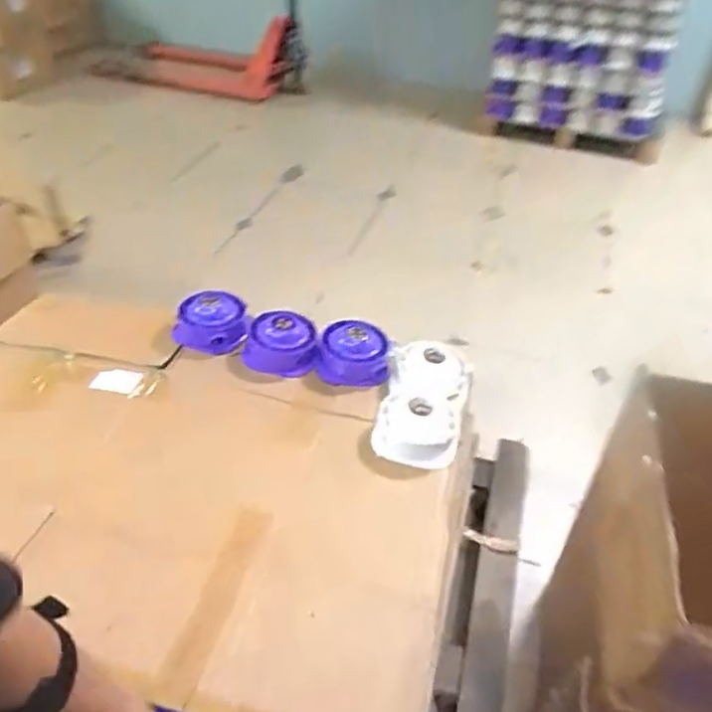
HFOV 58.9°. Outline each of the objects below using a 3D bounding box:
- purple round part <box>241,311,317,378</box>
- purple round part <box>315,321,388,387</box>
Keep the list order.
[{"bbox_3d":[-0.142,-0.031,1.200,0.129,0.063,0.128,1,39,-1],"label":"purple round part"},{"bbox_3d":[-0.005,-0.006,1.175,0.128,0.076,0.106,4,39,2],"label":"purple round part"}]

